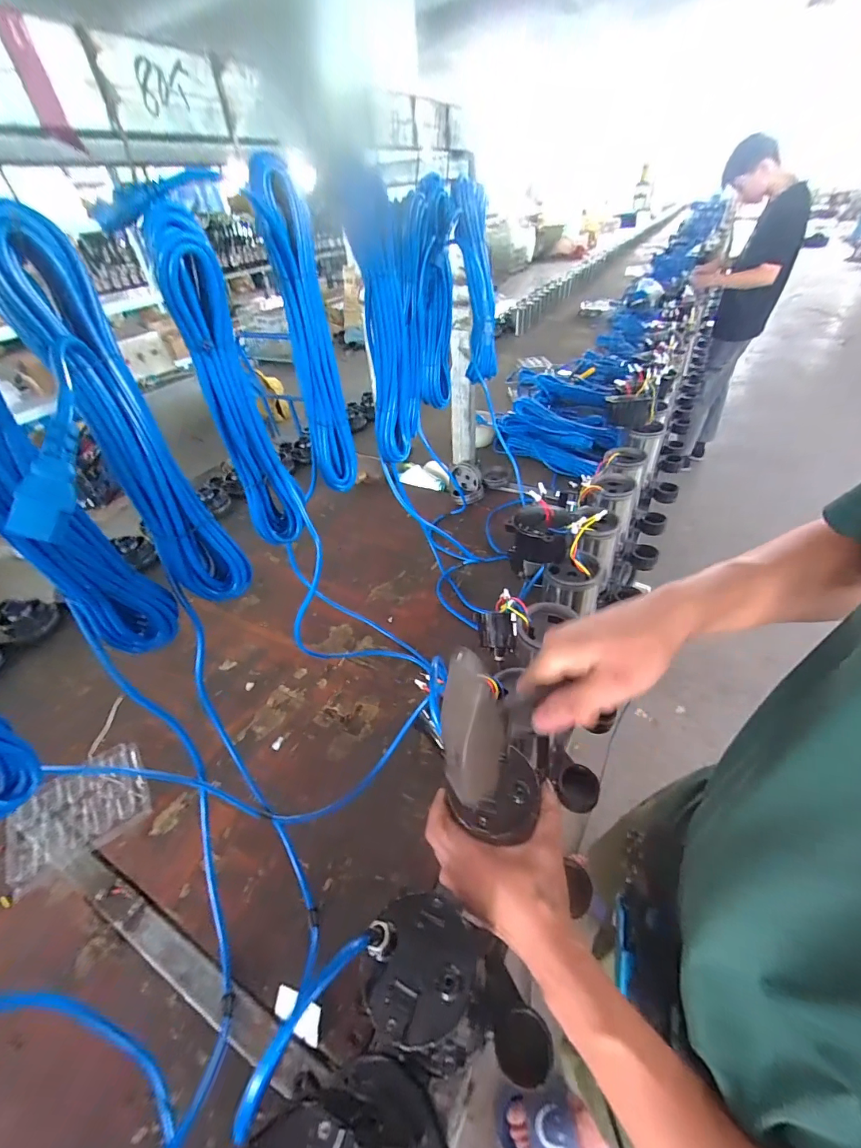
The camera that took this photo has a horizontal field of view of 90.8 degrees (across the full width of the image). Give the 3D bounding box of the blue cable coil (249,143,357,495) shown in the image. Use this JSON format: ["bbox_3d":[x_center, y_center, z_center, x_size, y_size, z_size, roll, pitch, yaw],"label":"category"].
[{"bbox_3d":[-0.141,-0.259,0.518,0.063,0.334,0.048,-16,42,-11],"label":"blue cable coil"}]

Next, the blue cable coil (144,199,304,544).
[{"bbox_3d":[-0.204,-0.168,0.460,0.071,0.334,0.064,-23,44,-18],"label":"blue cable coil"}]

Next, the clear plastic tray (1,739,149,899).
[{"bbox_3d":[-0.534,0.354,0.638,0.184,0.014,0.154,-30,47,-24],"label":"clear plastic tray"}]

